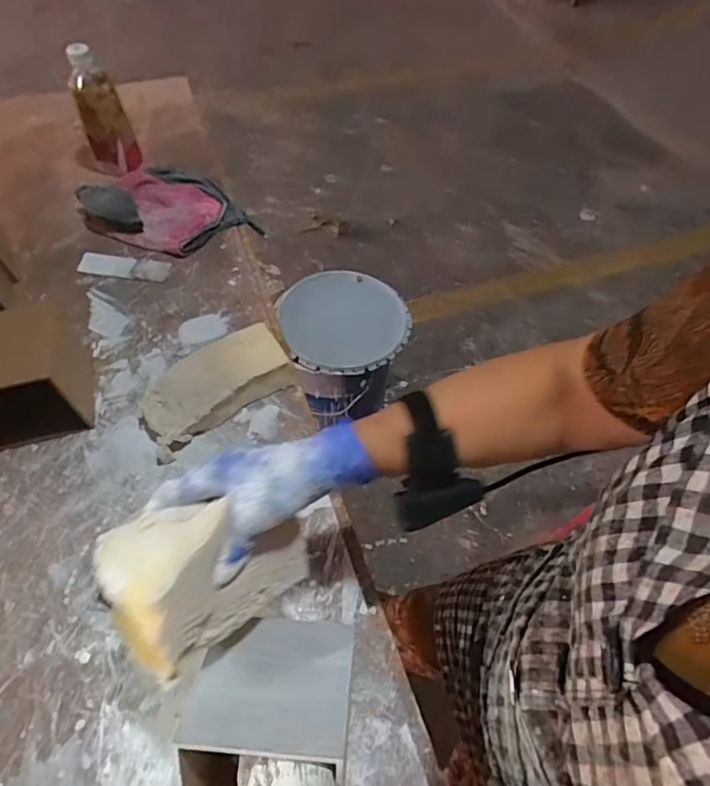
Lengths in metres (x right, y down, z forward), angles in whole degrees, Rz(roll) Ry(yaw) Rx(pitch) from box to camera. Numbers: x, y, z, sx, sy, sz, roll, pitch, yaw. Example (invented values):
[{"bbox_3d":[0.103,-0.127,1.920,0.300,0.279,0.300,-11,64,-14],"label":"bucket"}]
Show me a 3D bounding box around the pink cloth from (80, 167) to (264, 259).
[{"bbox_3d":[-0.290,-0.286,0.814,0.234,0.043,0.183,31,62,19],"label":"pink cloth"}]

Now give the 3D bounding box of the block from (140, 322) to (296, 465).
[{"bbox_3d":[-0.170,-0.008,0.633,0.182,0.055,0.086,-32,63,-19],"label":"block"}]

